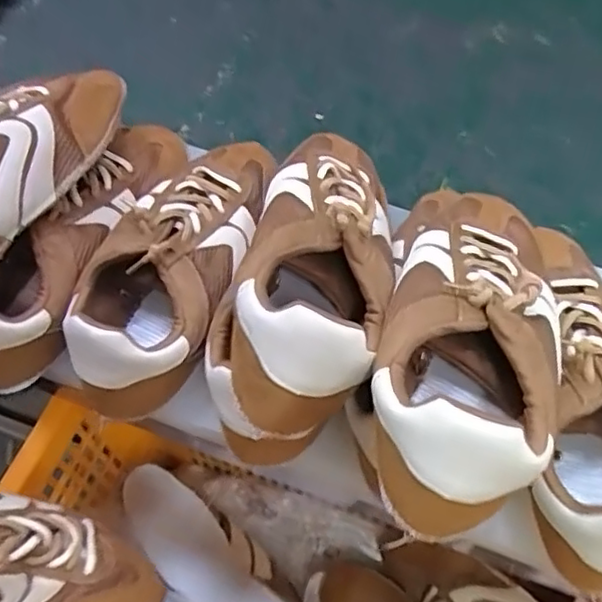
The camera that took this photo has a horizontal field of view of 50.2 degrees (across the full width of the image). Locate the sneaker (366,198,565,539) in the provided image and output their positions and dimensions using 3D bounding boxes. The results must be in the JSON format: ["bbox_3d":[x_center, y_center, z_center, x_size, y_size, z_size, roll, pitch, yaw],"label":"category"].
[{"bbox_3d":[0.104,0.006,0.386,0.102,0.076,0.257,15,47,9],"label":"sneaker"}]

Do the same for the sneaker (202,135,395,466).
[{"bbox_3d":[0.005,-0.032,0.409,0.109,0.108,0.234,14,62,9],"label":"sneaker"}]

